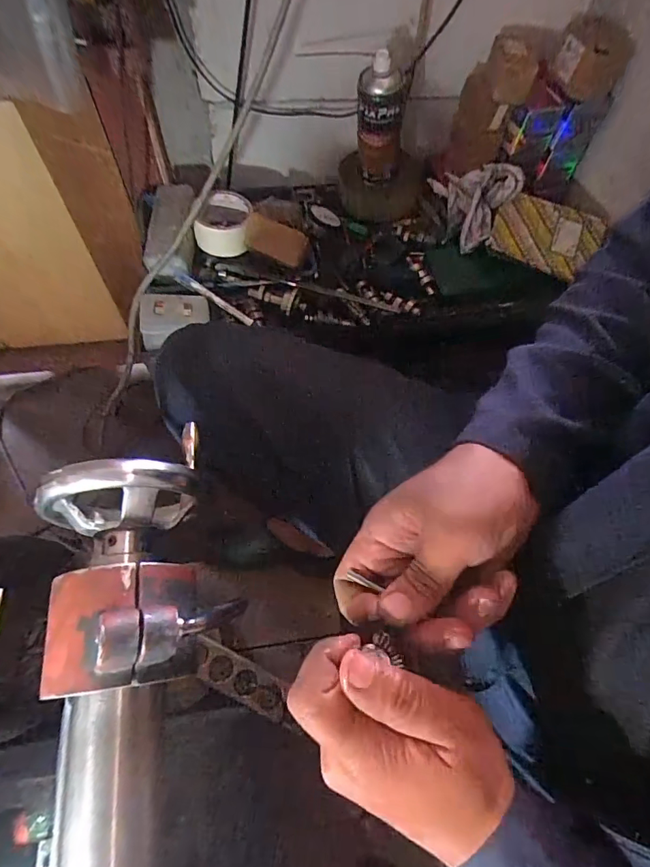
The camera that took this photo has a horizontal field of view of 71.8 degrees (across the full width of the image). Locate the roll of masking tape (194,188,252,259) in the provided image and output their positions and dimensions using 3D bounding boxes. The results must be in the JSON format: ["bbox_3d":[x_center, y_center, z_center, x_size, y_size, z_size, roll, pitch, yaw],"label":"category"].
[{"bbox_3d":[-0.151,-0.316,0.672,0.083,0.057,0.080,1,63,-3],"label":"roll of masking tape"}]

